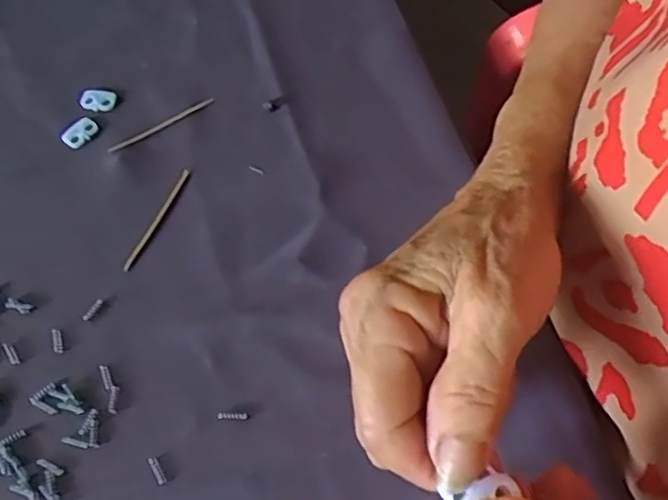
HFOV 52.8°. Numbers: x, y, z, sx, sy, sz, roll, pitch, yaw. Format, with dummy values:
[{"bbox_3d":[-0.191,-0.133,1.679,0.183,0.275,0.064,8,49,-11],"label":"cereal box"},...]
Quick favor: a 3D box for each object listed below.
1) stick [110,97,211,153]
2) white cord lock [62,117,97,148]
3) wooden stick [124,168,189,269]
[{"bbox_3d":[-0.092,-0.067,0.357,0.060,0.004,0.004,-31,64,-15],"label":"stick"},{"bbox_3d":[-0.134,-0.062,0.356,0.011,0.004,0.019,32,66,19],"label":"white cord lock"},{"bbox_3d":[-0.087,-0.016,0.332,0.004,0.004,0.060,21,63,13],"label":"wooden stick"}]

